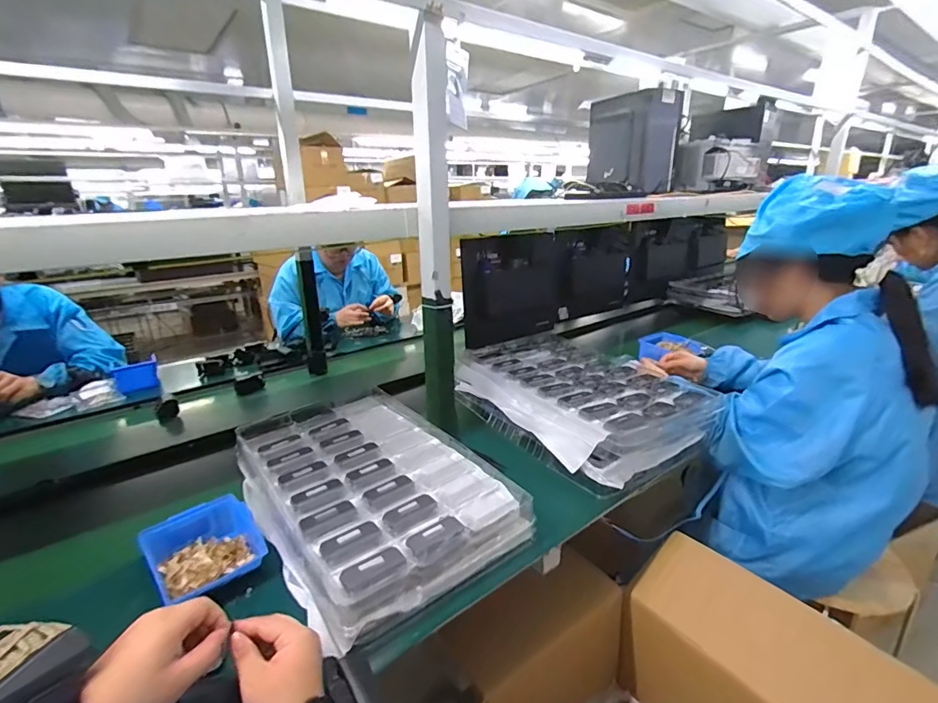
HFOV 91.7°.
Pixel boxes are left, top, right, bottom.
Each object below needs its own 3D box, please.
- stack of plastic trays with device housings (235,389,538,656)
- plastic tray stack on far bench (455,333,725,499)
[{"bbox_3d":[-0.175,0.212,0.765,0.323,0.072,0.517,-16,23,-35],"label":"stack of plastic trays with device housings"},{"bbox_3d":[0.229,0.102,1.013,0.361,0.109,0.492,-13,21,-29],"label":"plastic tray stack on far bench"}]

